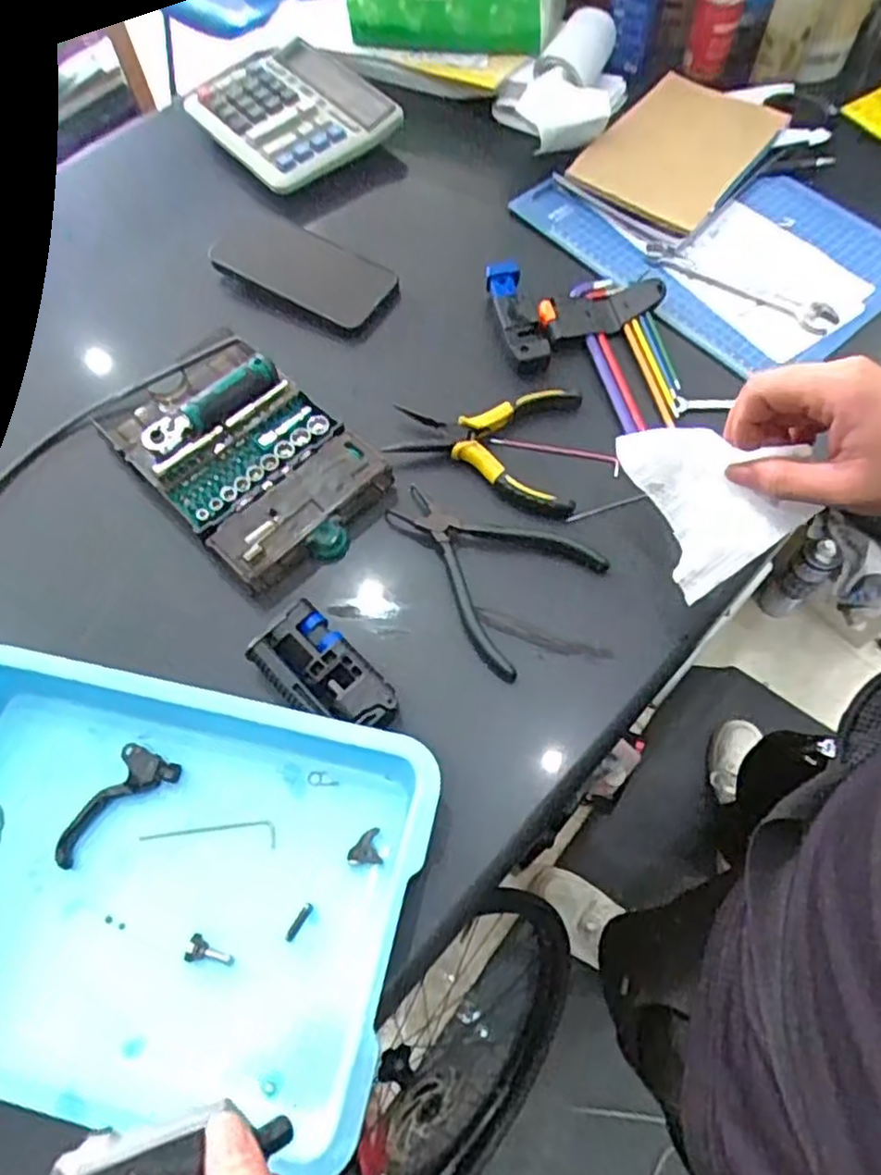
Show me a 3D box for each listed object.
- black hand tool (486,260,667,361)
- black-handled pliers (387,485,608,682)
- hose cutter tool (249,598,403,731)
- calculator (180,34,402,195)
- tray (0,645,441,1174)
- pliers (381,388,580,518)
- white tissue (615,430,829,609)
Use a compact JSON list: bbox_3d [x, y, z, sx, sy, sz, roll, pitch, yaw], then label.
[{"bbox_3d":[0.116,-0.243,0.604,0.136,0.017,0.090,-14,67,-5],"label":"black hand tool"},{"bbox_3d":[0.028,-0.022,0.518,0.147,0.011,0.112,40,73,16],"label":"black-handled pliers"},{"bbox_3d":[-0.075,0.060,0.477,0.099,0.026,0.052,40,73,16],"label":"hose cutter tool"},{"bbox_3d":[-0.145,-0.477,0.715,0.154,0.025,0.179,-35,71,-13],"label":"calculator"},{"bbox_3d":[-0.178,0.169,0.425,0.314,0.047,0.219,12,68,6],"label":"tray"},{"bbox_3d":[0.034,-0.113,0.554,0.137,0.011,0.107,6,67,3],"label":"pliers"},{"bbox_3d":[0.165,-0.068,0.451,0.053,0.090,0.123,-21,68,-8],"label":"white tissue"}]

